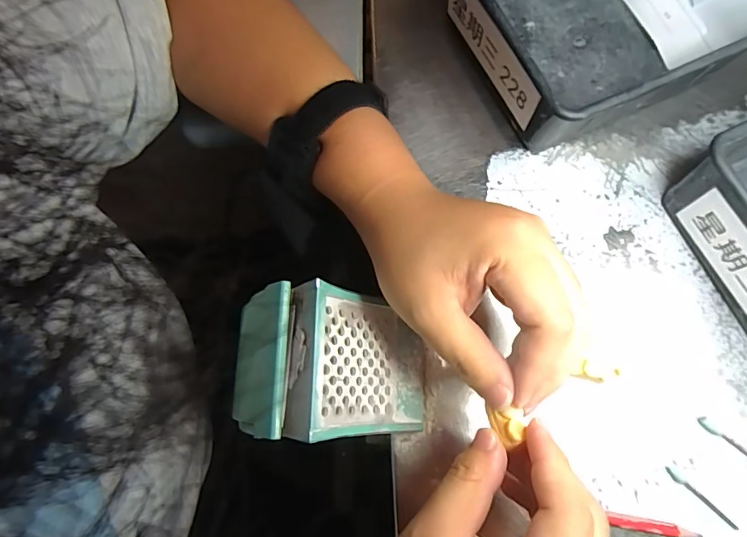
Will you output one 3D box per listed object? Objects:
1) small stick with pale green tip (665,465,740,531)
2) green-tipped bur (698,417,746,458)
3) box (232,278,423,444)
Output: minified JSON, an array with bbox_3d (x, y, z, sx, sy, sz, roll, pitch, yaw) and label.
[{"bbox_3d":[0.190,0.133,0.263,0.046,0.004,0.005,42,78,10],"label":"small stick with pale green tip"},{"bbox_3d":[0.217,0.106,0.270,0.051,0.004,0.006,37,77,9],"label":"green-tipped bur"},{"bbox_3d":[-0.012,0.051,0.244,0.084,0.075,0.078,2,74,0],"label":"box"}]

